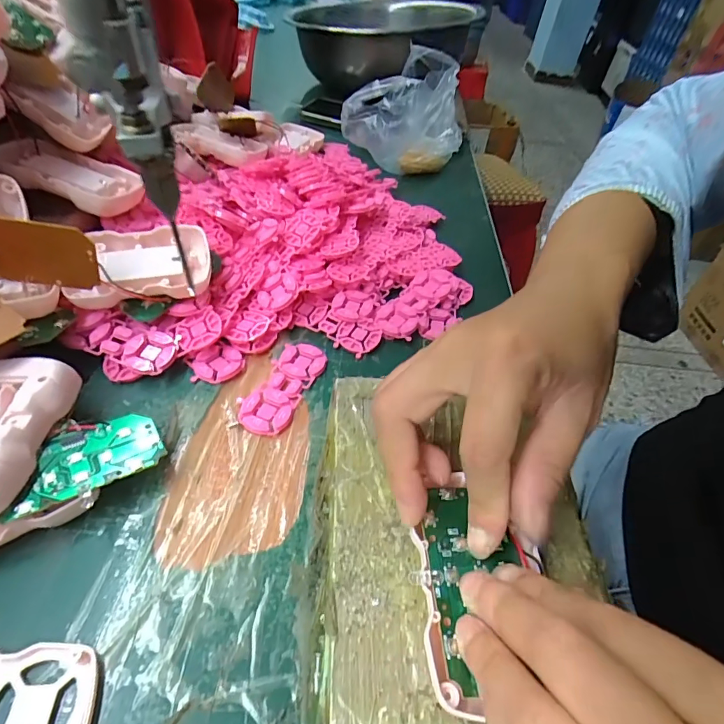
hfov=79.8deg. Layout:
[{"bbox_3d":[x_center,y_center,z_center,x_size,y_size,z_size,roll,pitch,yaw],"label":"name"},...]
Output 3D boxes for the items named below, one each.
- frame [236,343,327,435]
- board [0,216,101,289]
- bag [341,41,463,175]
[{"bbox_3d":[-0.050,0.015,0.278,0.032,0.005,0.075,21,47,11],"label":"frame"},{"bbox_3d":[-0.187,-0.061,0.237,0.073,0.038,0.004,5,38,-16],"label":"board"},{"bbox_3d":[0.058,-0.297,0.512,0.129,0.085,0.158,18,47,8],"label":"bag"}]

